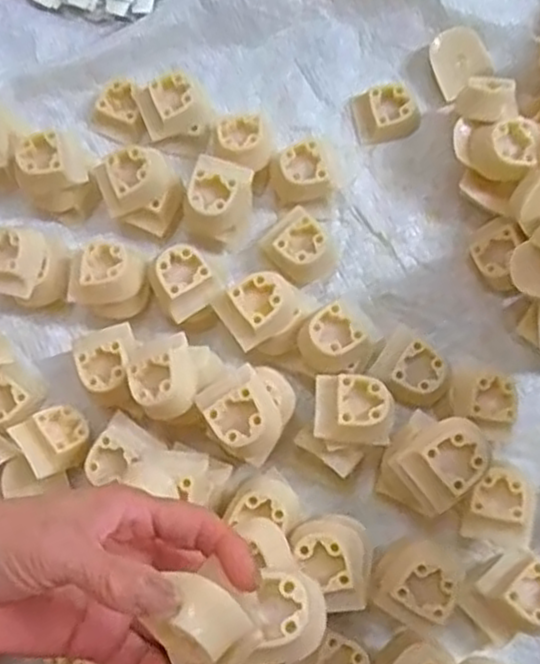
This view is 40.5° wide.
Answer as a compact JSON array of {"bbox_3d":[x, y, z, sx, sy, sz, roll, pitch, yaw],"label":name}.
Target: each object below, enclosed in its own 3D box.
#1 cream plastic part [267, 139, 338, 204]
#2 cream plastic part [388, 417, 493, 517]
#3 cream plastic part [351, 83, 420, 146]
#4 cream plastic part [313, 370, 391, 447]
[{"bbox_3d":[0.021,-0.107,0.490,0.038,0.031,0.032,-16,79,-2],"label":"cream plastic part"},{"bbox_3d":[0.095,0.072,0.400,0.047,0.026,0.038,-38,80,-6],"label":"cream plastic part"},{"bbox_3d":[0.082,-0.153,0.512,0.043,0.014,0.036,-13,79,-2],"label":"cream plastic part"},{"bbox_3d":[0.048,0.044,0.421,0.043,0.022,0.038,3,78,2],"label":"cream plastic part"}]

